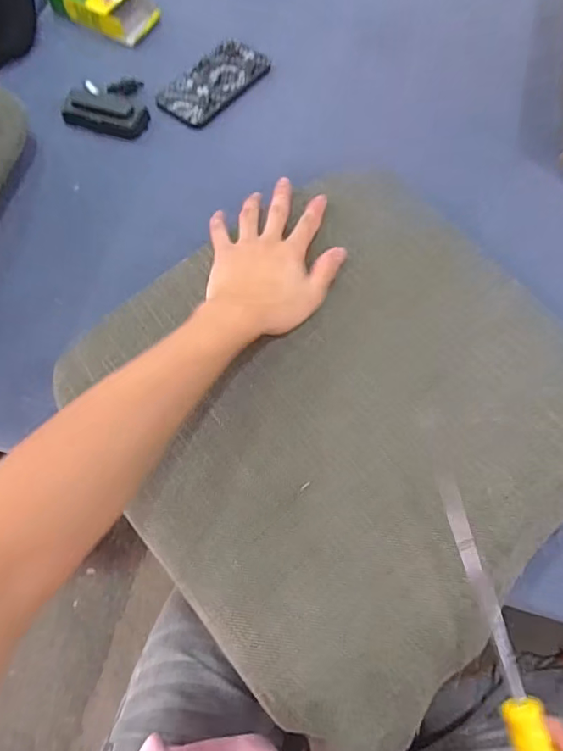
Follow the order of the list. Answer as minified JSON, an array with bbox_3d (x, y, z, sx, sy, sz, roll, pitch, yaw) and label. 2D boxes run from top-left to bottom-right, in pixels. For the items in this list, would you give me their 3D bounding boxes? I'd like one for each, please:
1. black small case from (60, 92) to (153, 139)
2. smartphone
[{"bbox_3d":[-0.228,-0.338,0.654,0.107,0.021,0.053,20,68,7],"label":"black small case"},{"bbox_3d":[-0.093,-0.399,0.687,0.084,0.013,0.163,38,72,13],"label":"smartphone"}]

